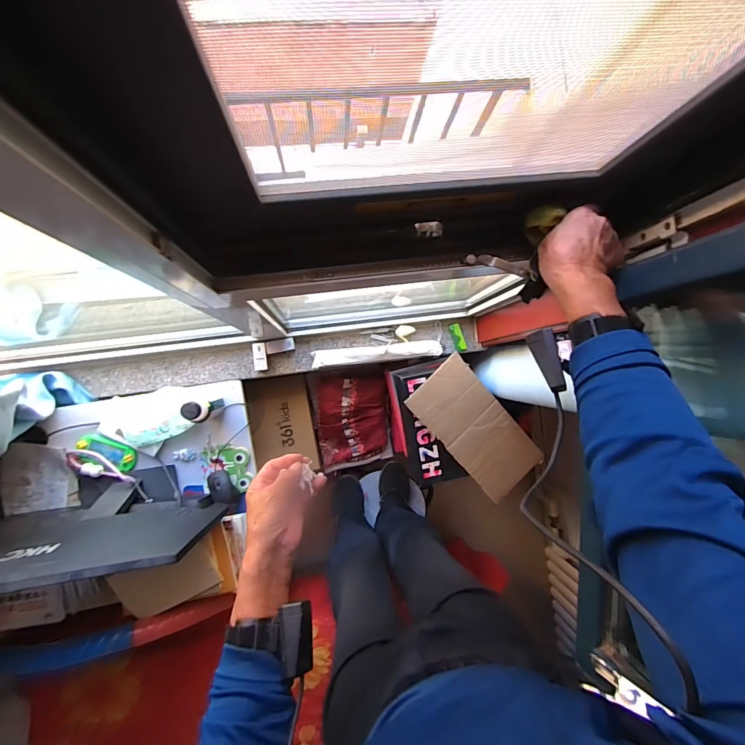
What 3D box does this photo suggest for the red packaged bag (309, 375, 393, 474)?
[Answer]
[{"bbox_3d":[-0.063,0.153,1.221,0.233,0.062,0.325,-11,111,-13],"label":"red packaged bag"}]

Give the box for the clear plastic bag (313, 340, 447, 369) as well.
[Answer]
[{"bbox_3d":[0.016,-0.051,1.020,0.351,0.036,0.049,-6,91,-6],"label":"clear plastic bag"}]

